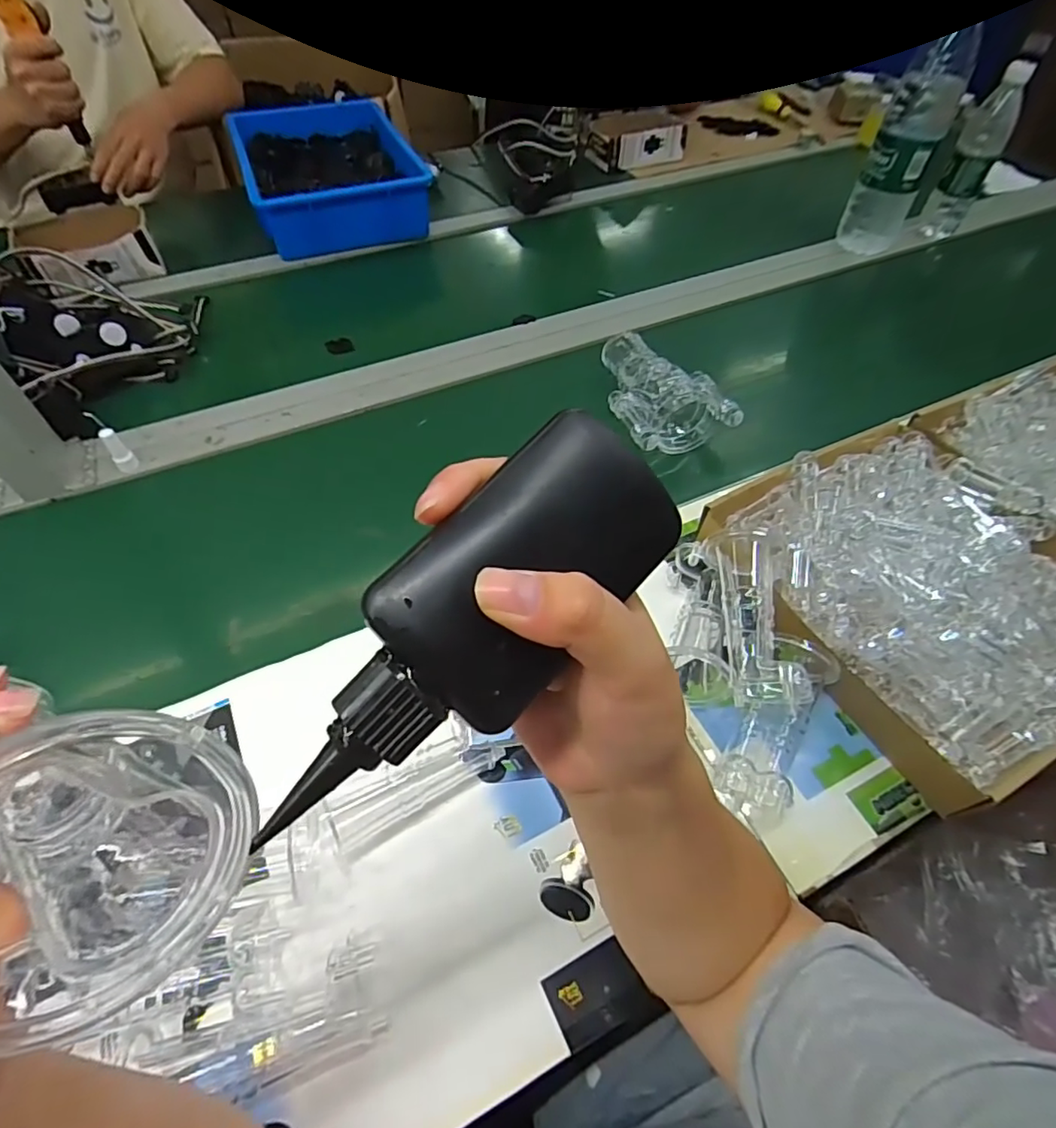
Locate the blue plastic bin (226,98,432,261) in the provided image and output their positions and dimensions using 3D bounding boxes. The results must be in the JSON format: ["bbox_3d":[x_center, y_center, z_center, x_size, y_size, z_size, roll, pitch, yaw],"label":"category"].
[{"bbox_3d":[-0.344,-0.674,1.022,0.270,0.098,0.380,-16,56,-14],"label":"blue plastic bin"}]

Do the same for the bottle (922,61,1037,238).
[{"bbox_3d":[0.734,-0.661,0.973,0.067,0.242,0.056,22,56,14],"label":"bottle"}]

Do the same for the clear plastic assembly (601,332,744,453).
[{"bbox_3d":[0.156,-0.218,0.711,0.127,0.055,0.197,-13,55,-11],"label":"clear plastic assembly"}]

